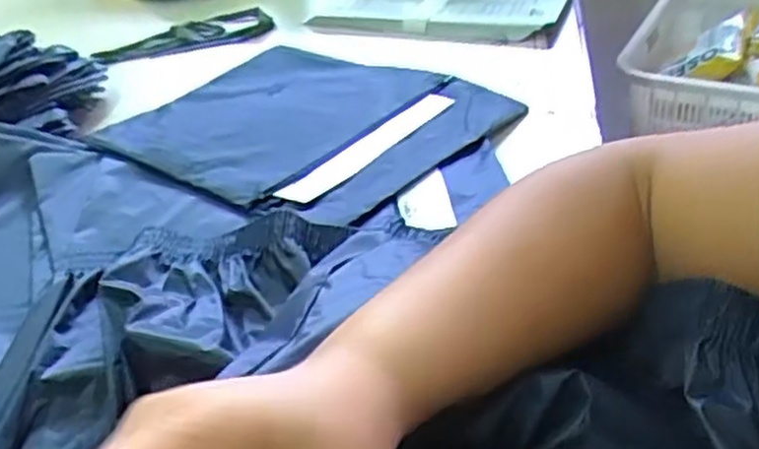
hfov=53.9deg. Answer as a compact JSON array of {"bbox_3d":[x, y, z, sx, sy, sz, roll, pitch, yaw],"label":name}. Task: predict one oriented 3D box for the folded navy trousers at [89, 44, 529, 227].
[{"bbox_3d":[-0.083,-0.101,0.732,0.371,0.047,0.289,23,45,35],"label":"folded navy trousers"}]

